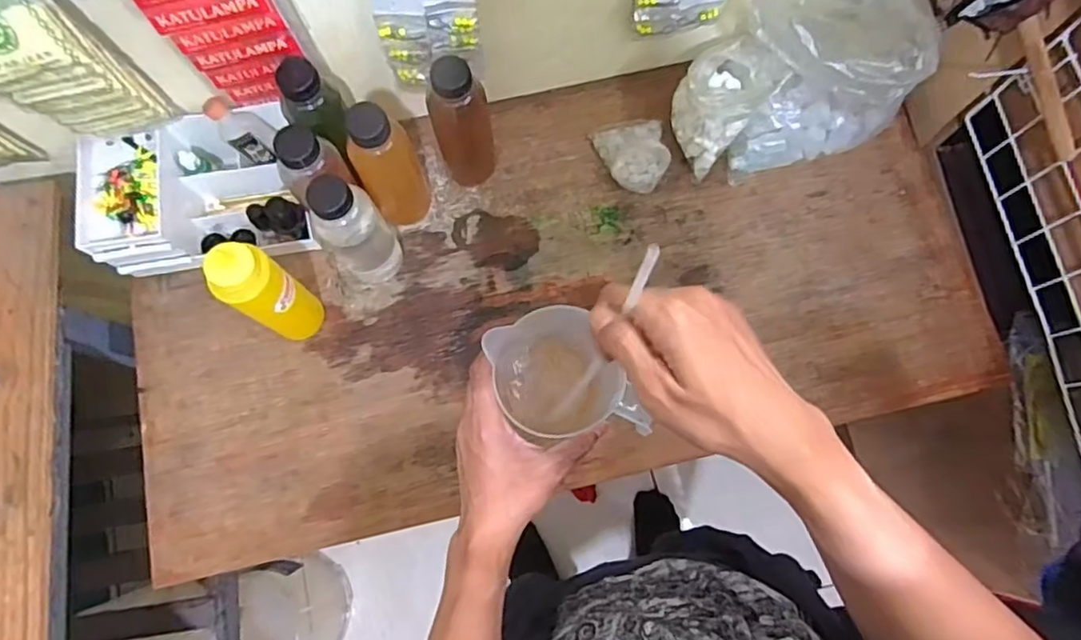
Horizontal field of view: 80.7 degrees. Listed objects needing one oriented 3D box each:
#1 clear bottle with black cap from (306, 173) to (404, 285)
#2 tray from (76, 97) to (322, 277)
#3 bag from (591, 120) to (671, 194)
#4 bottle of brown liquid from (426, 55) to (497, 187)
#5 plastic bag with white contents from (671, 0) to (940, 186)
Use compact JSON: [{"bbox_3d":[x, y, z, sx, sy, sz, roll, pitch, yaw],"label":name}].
[{"bbox_3d":[-0.198,-0.093,0.689,0.068,0.186,0.056,-36,78,-10],"label":"clear bottle with black cap"},{"bbox_3d":[-0.400,-0.148,0.744,0.218,0.108,0.154,-11,75,-4],"label":"tray"},{"bbox_3d":[0.116,-0.205,0.791,0.086,0.038,0.096,-11,75,-4],"label":"bag"},{"bbox_3d":[-0.087,-0.215,0.719,0.062,0.187,0.068,-6,76,-1],"label":"bottle of brown liquid"},{"bbox_3d":[0.298,-0.279,0.723,0.233,0.219,0.210,28,76,6],"label":"plastic bag with white contents"}]

